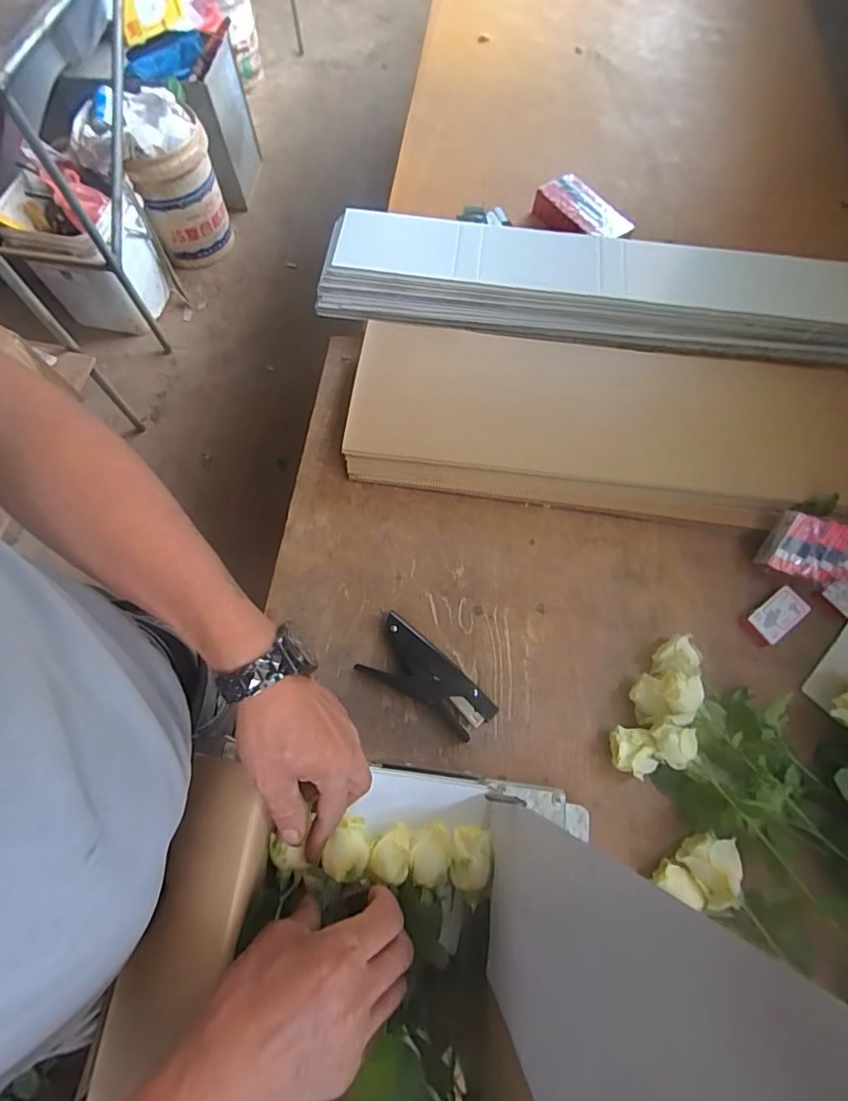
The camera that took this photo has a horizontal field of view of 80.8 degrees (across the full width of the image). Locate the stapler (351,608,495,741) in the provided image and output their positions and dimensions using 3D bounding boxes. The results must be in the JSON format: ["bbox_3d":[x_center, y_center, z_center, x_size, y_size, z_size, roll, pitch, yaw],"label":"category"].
[{"bbox_3d":[0.007,0.139,0.543,0.146,0.024,0.068,33,71,9],"label":"stapler"}]

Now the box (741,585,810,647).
[{"bbox_3d":[0.415,0.078,0.586,0.073,0.015,0.041,-33,75,-14],"label":"box"}]

